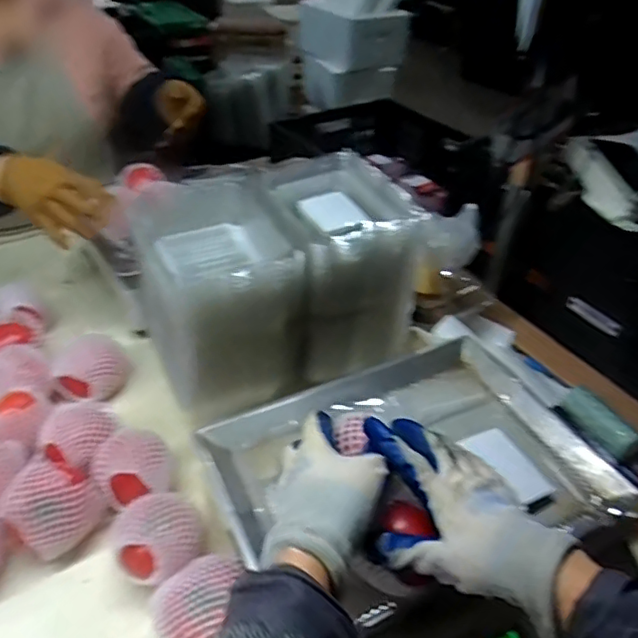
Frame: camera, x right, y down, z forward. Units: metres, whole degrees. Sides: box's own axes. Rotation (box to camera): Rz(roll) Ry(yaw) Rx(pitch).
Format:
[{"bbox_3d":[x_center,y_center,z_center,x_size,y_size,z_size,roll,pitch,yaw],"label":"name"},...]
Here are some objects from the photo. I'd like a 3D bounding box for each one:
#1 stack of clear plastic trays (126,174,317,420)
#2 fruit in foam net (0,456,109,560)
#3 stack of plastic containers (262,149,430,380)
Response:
[{"bbox_3d":[-0.127,-0.028,0.731,0.166,0.219,0.213,-15,42,-23],"label":"stack of clear plastic trays"},{"bbox_3d":[-0.275,0.197,0.595,0.082,0.081,0.087,31,45,31],"label":"fruit in foam net"},{"bbox_3d":[0.019,-0.074,0.774,0.161,0.226,0.203,-14,41,-21],"label":"stack of plastic containers"}]

